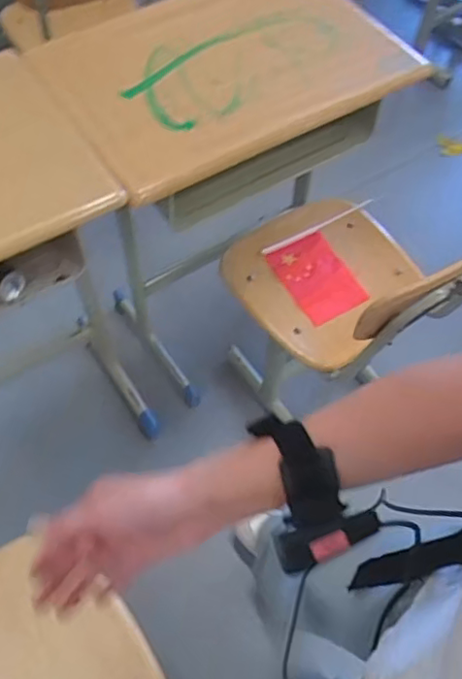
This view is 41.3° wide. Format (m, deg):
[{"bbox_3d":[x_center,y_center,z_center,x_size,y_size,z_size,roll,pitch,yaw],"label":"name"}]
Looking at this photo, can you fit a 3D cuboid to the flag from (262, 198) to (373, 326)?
[{"bbox_3d":[0.217,-0.158,1.224,0.257,0.009,0.202,-28,64,-17],"label":"flag"}]

